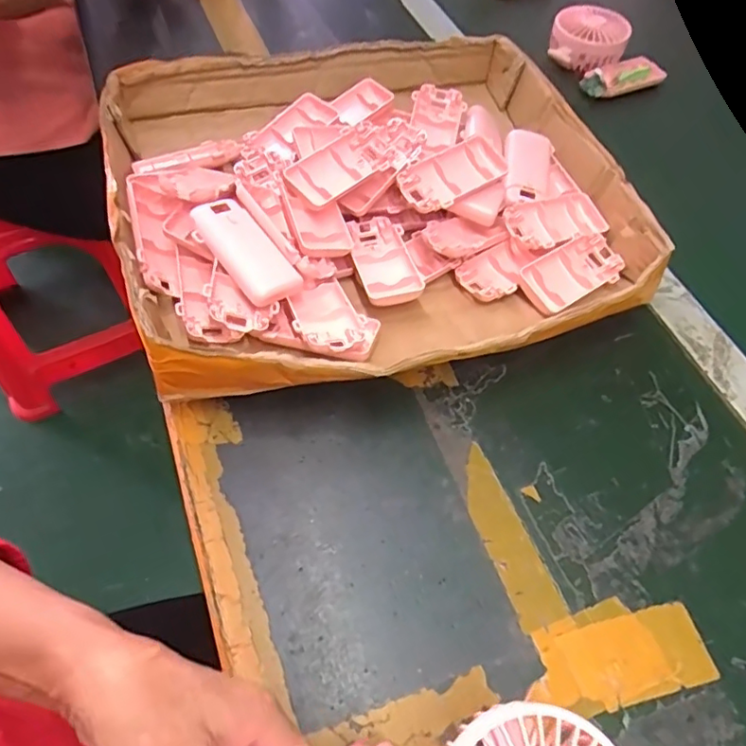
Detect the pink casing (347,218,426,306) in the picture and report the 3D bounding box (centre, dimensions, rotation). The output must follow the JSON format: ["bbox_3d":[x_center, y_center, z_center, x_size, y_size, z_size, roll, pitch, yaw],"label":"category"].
[{"bbox_3d":[0.008,-0.092,0.458,0.046,0.013,0.093,-12,58,-11],"label":"pink casing"}]

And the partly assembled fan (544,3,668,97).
[{"bbox_3d":[0.263,-0.373,0.647,0.103,0.046,0.122,-22,61,-17],"label":"partly assembled fan"}]

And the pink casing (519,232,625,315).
[{"bbox_3d":[0.165,-0.083,0.461,0.094,0.018,0.046,-28,63,-20],"label":"pink casing"}]

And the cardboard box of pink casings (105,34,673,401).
[{"bbox_3d":[0.002,-0.150,0.489,0.406,0.093,0.365,-14,59,-12],"label":"cardboard box of pink casings"}]

